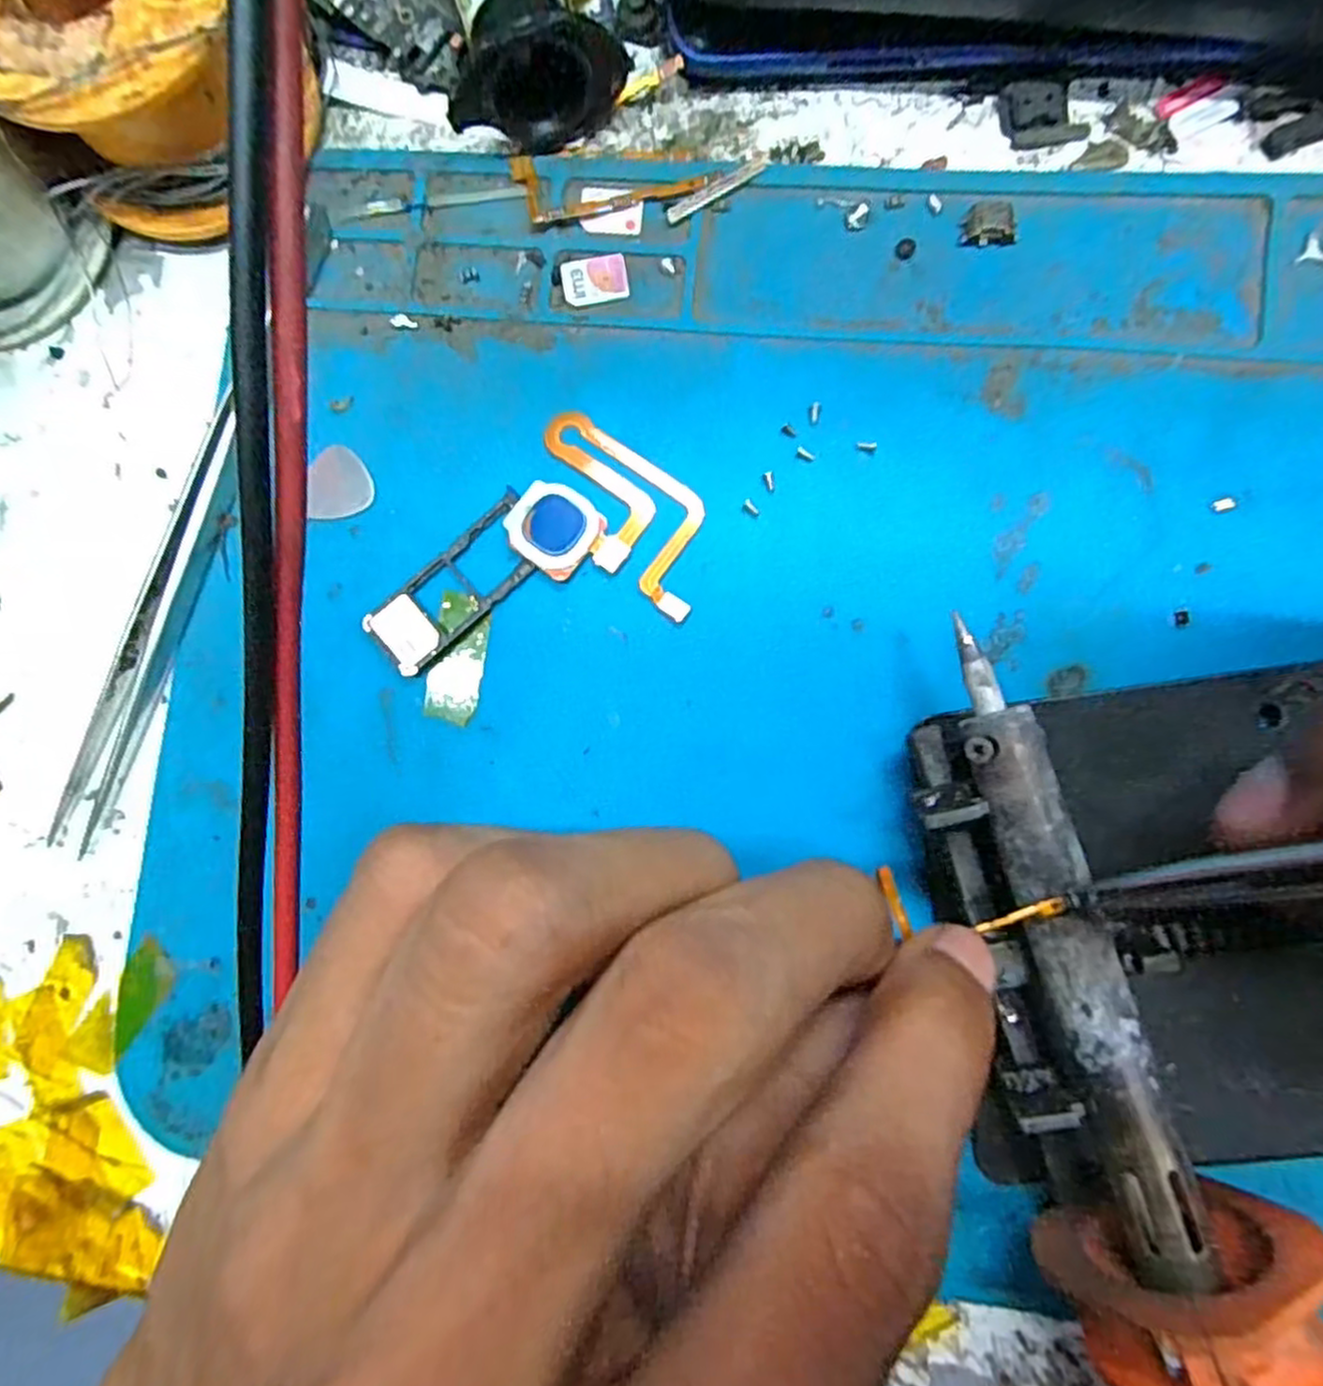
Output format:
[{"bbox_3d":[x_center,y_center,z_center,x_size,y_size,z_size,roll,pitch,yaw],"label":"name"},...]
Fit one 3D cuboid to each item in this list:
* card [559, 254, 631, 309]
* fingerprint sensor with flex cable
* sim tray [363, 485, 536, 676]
[{"bbox_3d":[-0.013,-0.080,0.139,0.012,0.004,0.009,-11,89,1],"label":"card"},{"bbox_3d":[-0.009,-0.034,0.135,0.036,0.004,0.030,20,88,6],"label":"fingerprint sensor with flex cable"},{"bbox_3d":[-0.038,-0.021,0.135,0.037,0.004,0.015,-43,84,1],"label":"sim tray"}]

